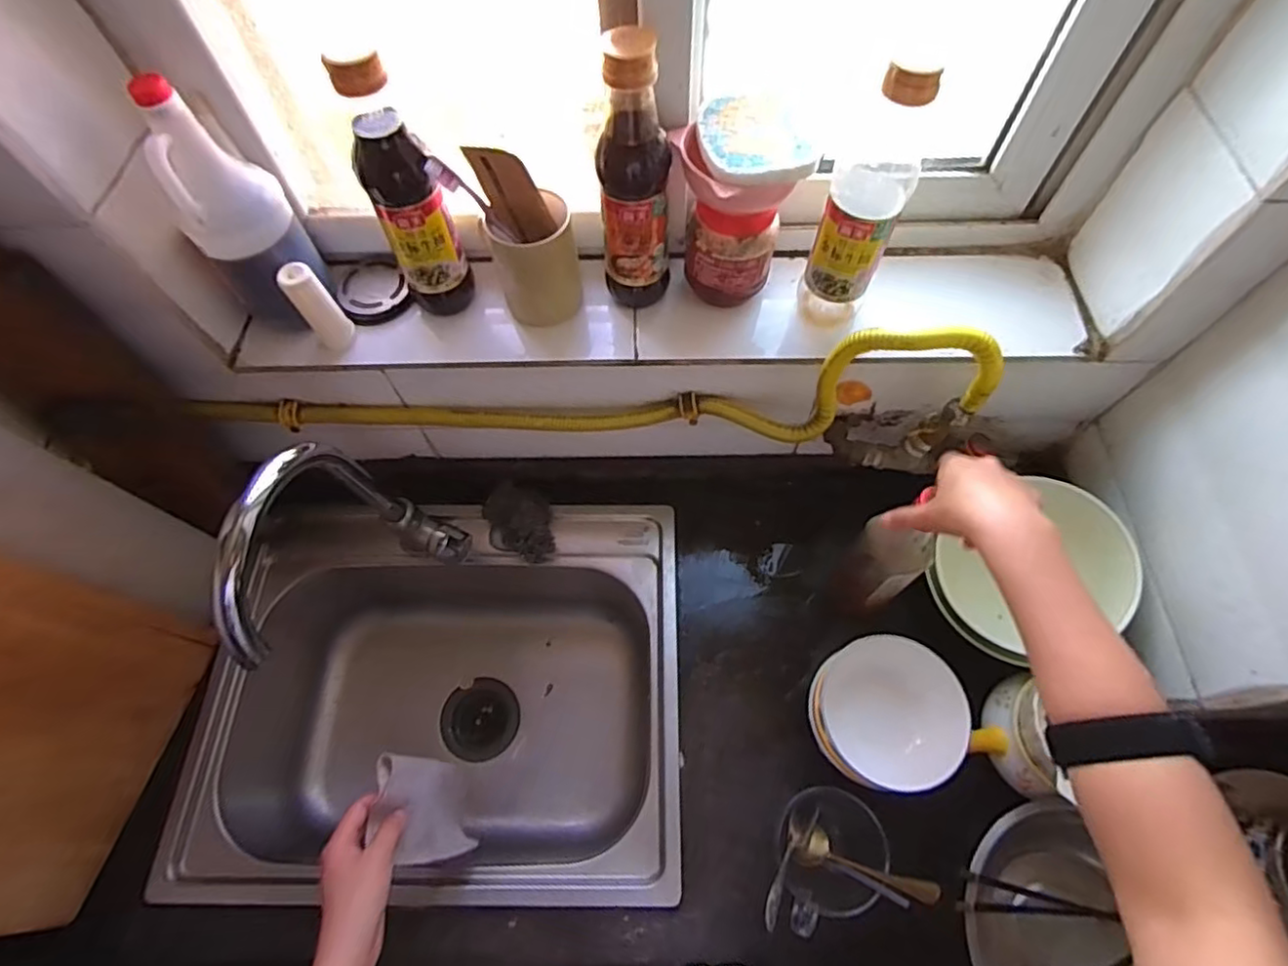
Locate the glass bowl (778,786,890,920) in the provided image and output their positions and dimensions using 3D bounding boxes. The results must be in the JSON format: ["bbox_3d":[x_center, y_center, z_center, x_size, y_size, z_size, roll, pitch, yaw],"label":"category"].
[{"bbox_3d":[0.183,0.358,0.626,0.106,0.082,0.096,-38,69,-15],"label":"glass bowl"}]

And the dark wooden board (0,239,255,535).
[{"bbox_3d":[-0.524,-0.081,0.597,0.128,0.450,0.021,-13,59,-6],"label":"dark wooden board"}]

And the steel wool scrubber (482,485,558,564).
[{"bbox_3d":[-0.152,0.047,0.796,0.090,0.066,0.079,26,68,13],"label":"steel wool scrubber"}]

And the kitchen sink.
[{"bbox_3d":[-0.228,0.273,0.819,0.532,0.220,0.433,0,64,1],"label":"kitchen sink"}]

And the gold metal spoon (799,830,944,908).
[{"bbox_3d":[0.208,0.360,0.589,0.017,0.143,0.034,33,63,-27],"label":"gold metal spoon"}]

